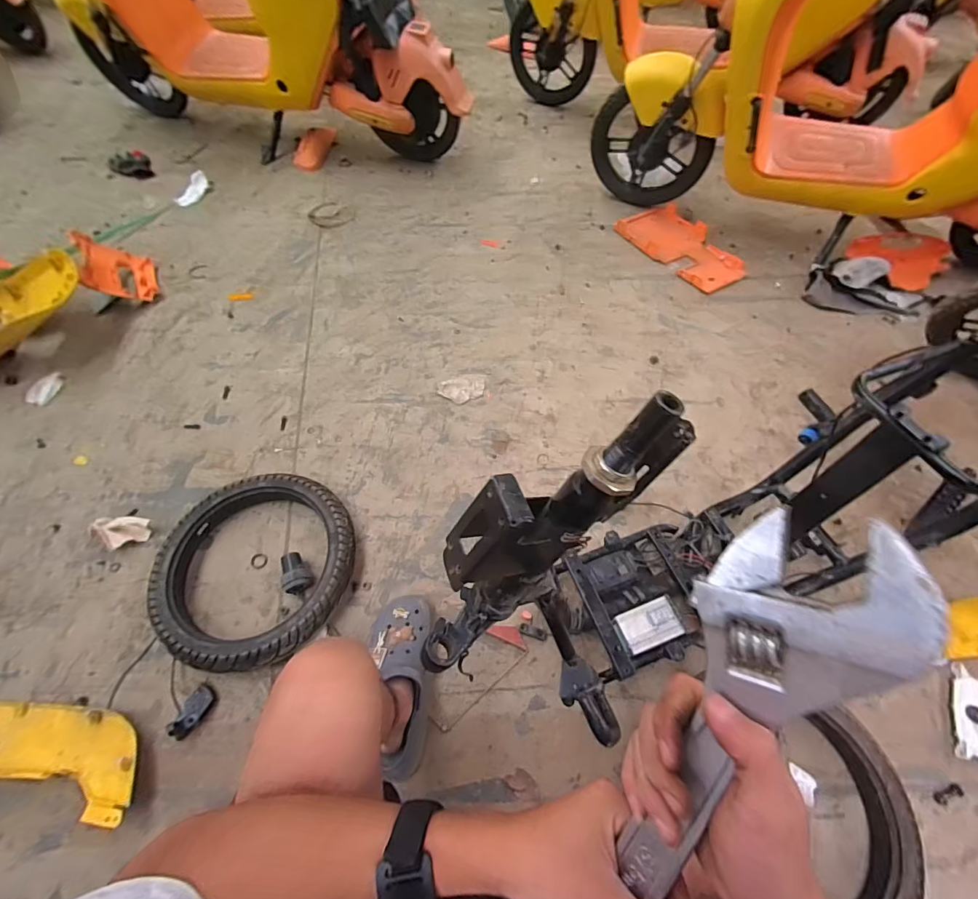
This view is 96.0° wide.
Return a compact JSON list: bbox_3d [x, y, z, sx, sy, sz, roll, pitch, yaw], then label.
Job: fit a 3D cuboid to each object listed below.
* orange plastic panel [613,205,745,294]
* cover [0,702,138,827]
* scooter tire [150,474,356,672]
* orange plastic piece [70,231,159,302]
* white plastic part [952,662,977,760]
[{"bbox_3d":[0.637,-0.667,1.432,0.239,0.036,0.389,-32,65,-18],"label":"orange plastic panel"},{"bbox_3d":[-0.698,0.468,0.684,0.359,0.037,0.127,8,60,3],"label":"cover"},{"bbox_3d":[-0.425,0.209,0.821,0.329,0.068,0.360,1,59,-1],"label":"scooter tire"},{"bbox_3d":[-1.050,-0.518,1.244,0.178,0.050,0.227,-1,58,-51],"label":"orange plastic piece"},{"bbox_3d":[0.826,0.452,0.751,0.050,0.017,0.150,23,62,12],"label":"white plastic part"}]

